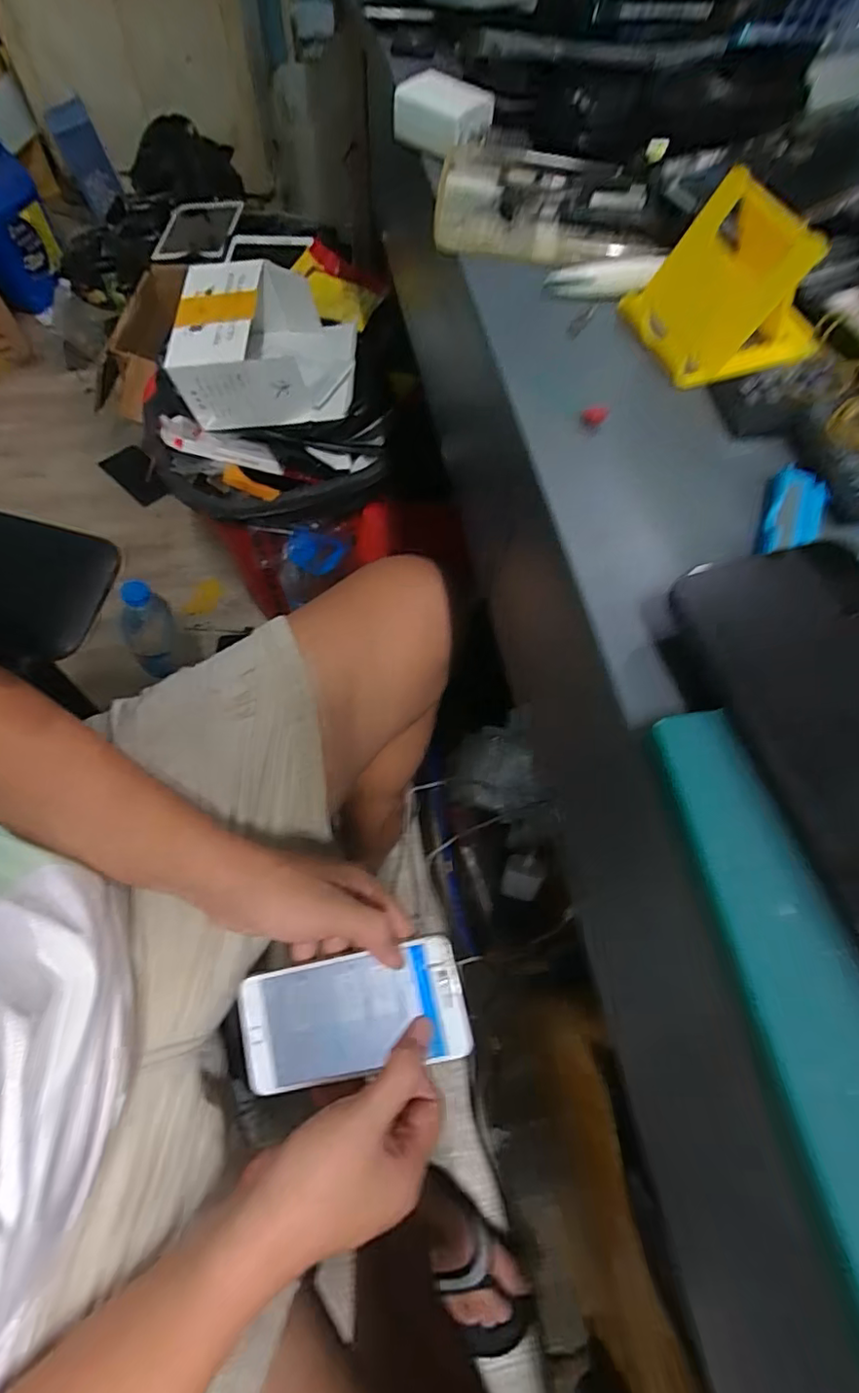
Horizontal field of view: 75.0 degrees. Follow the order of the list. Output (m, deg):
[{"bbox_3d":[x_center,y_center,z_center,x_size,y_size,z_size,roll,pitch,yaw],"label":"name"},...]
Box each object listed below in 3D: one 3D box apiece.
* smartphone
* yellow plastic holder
[{"bbox_3d":[-0.053,0.216,0.377,0.154,0.008,0.074,-16,76,9],"label":"smartphone"},{"bbox_3d":[0.151,-0.202,0.270,0.080,0.055,0.069,-16,67,-10],"label":"yellow plastic holder"}]

